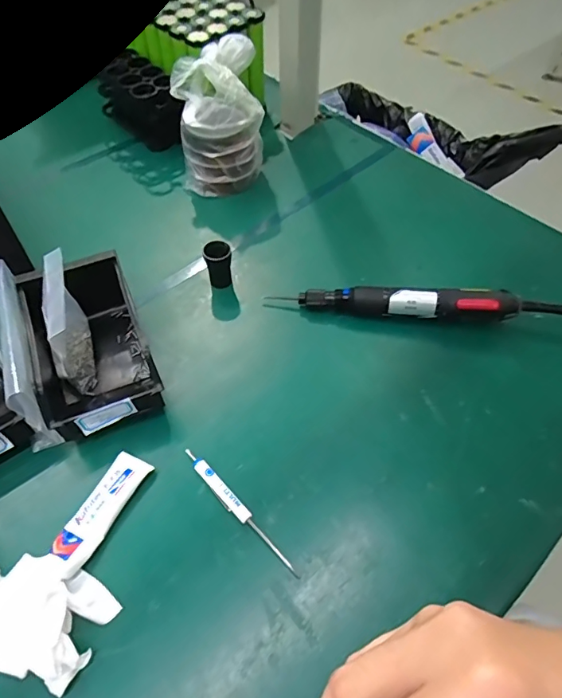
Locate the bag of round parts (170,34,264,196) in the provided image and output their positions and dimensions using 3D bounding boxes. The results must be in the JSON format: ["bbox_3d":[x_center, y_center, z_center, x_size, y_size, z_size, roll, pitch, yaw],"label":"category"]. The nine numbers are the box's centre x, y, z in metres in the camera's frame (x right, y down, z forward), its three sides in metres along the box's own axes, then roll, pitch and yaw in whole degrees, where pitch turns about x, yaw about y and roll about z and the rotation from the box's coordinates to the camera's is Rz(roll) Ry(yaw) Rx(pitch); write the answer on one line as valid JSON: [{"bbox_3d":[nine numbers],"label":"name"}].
[{"bbox_3d":[-0.084,-0.309,0.640,0.110,0.162,0.110,-4,54,-4],"label":"bag of round parts"}]

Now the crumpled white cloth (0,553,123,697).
[{"bbox_3d":[-0.197,0.196,0.356,0.126,0.029,0.073,19,56,12],"label":"crumpled white cloth"}]

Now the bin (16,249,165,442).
[{"bbox_3d":[-0.190,-0.004,0.474,0.099,0.078,0.171,-20,57,-14],"label":"bin"}]

